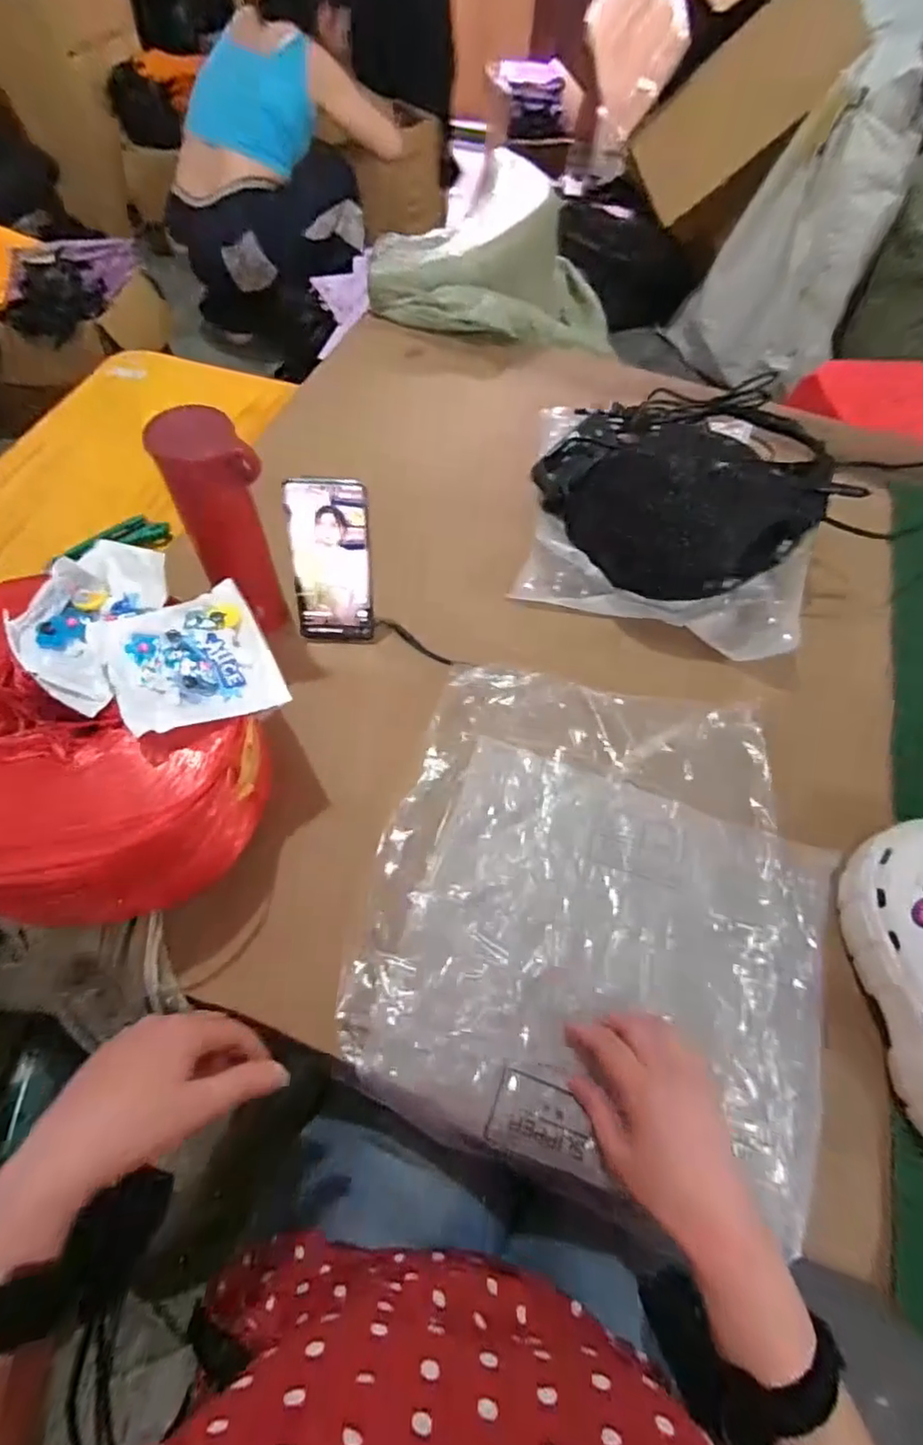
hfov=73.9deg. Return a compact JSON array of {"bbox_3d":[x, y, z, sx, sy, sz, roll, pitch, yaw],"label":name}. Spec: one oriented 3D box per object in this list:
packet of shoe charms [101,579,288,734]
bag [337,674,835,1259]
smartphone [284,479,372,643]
[{"bbox_3d":[-0.201,-0.049,0.459,0.109,0.019,0.109,-22,73,-26],"label":"packet of shoe charms"},{"bbox_3d":[0.119,0.143,0.520,0.366,0.028,0.393,15,61,6],"label":"bag"},{"bbox_3d":[-0.125,-0.150,0.592,0.074,0.160,0.014,4,36,0],"label":"smartphone"}]

